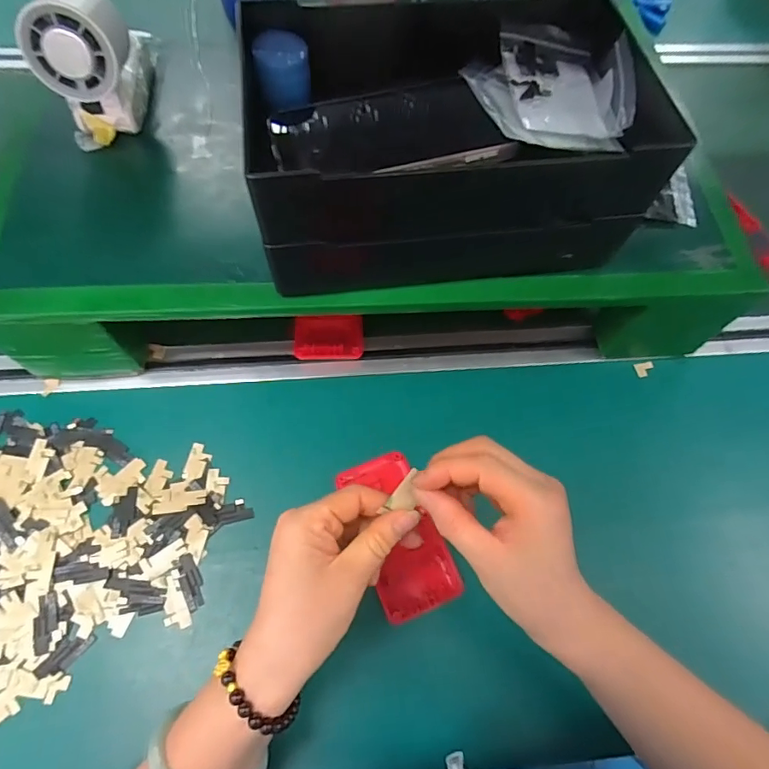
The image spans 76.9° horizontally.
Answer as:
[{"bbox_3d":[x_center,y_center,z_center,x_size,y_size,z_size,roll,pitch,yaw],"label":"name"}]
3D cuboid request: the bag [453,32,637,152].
[{"bbox_3d":[0.111,-0.206,0.332,0.105,0.024,0.116,-1,64,-3],"label":"bag"}]

